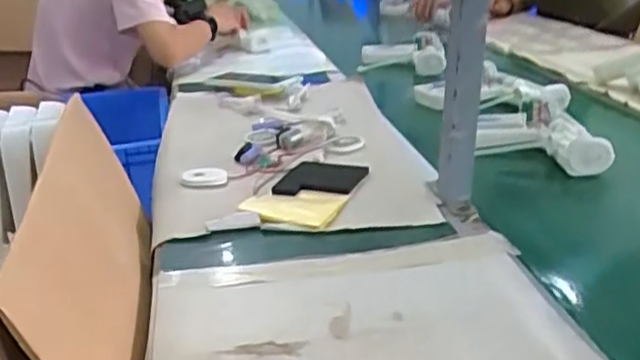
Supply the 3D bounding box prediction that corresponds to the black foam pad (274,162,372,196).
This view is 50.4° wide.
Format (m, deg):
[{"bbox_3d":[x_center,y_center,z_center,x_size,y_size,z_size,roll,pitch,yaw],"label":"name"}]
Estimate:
[{"bbox_3d":[0.005,-0.005,0.836,0.086,0.010,0.107,8,25,24],"label":"black foam pad"}]

